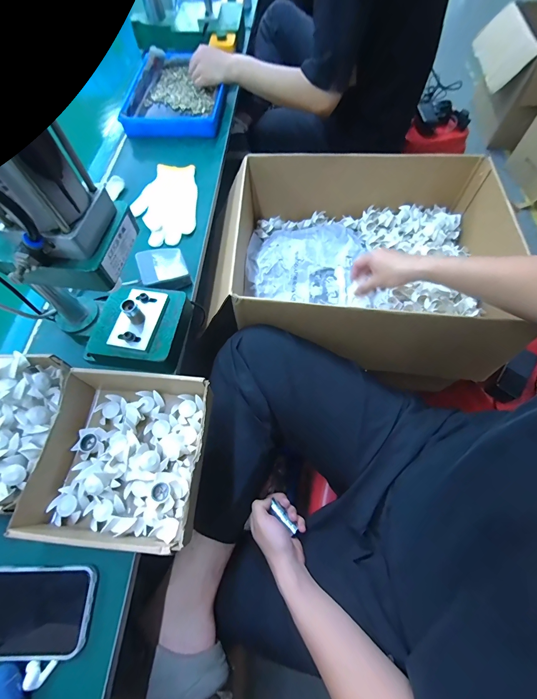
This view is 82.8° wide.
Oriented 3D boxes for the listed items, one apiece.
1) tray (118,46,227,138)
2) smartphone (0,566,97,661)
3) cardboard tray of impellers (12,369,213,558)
[{"bbox_3d":[-0.237,-0.689,0.814,0.252,0.042,0.343,2,64,4],"label":"tray"},{"bbox_3d":[-0.288,0.294,0.341,0.171,0.011,0.078,-2,64,2],"label":"smartphone"},{"bbox_3d":[-0.186,0.131,0.391,0.214,0.070,0.195,3,64,4],"label":"cardboard tray of impellers"}]

